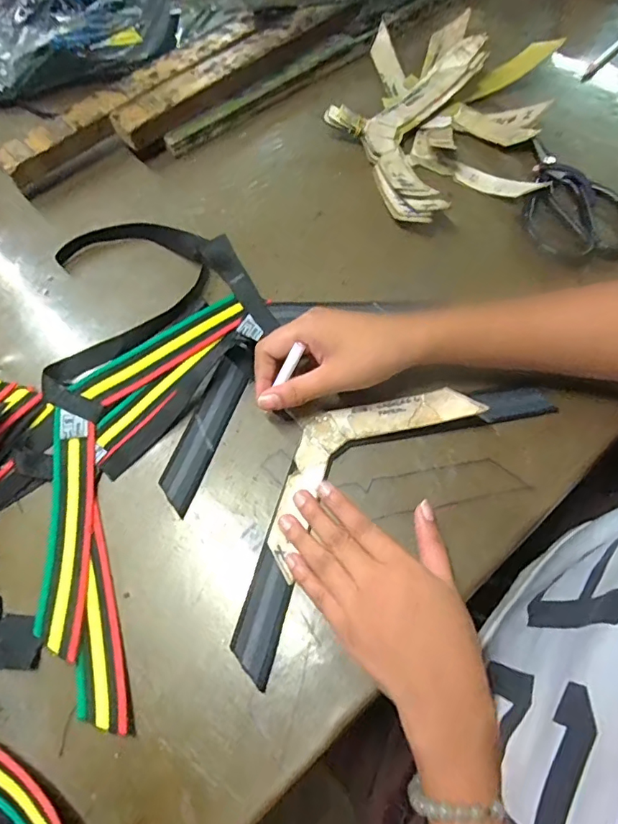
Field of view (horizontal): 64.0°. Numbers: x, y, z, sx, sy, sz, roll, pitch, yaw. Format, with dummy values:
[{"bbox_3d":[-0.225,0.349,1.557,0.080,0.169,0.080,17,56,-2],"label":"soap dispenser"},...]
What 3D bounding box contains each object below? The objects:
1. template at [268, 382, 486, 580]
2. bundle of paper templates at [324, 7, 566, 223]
[{"bbox_3d":[0.037,0.029,0.367,0.180,0.012,0.082,-32,68,-5],"label":"template"},{"bbox_3d":[0.135,-0.314,0.511,0.213,0.039,0.313,10,66,6],"label":"bundle of paper templates"}]

